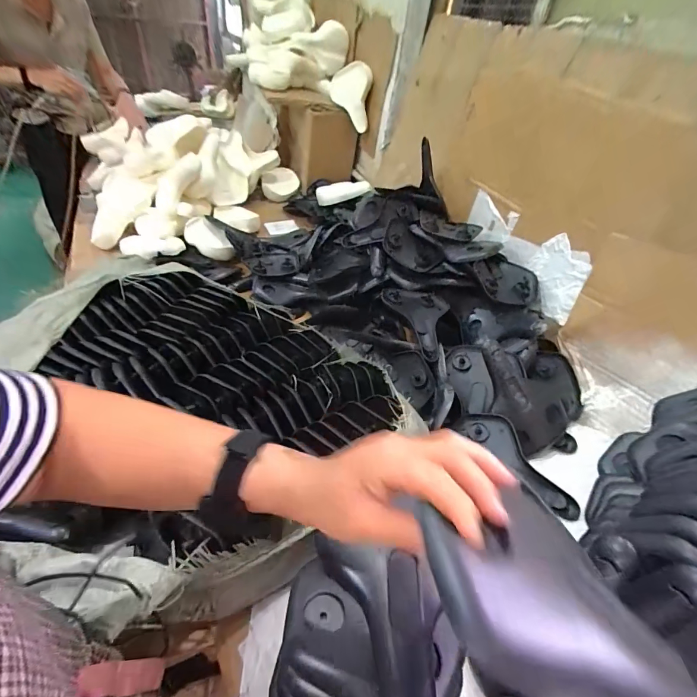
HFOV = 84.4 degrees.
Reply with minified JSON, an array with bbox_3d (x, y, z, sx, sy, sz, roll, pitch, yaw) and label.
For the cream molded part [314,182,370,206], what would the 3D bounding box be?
[{"bbox_3d":[-0.009,-0.655,1.604,0.065,0.076,0.310,-32,30,-33],"label":"cream molded part"}]

